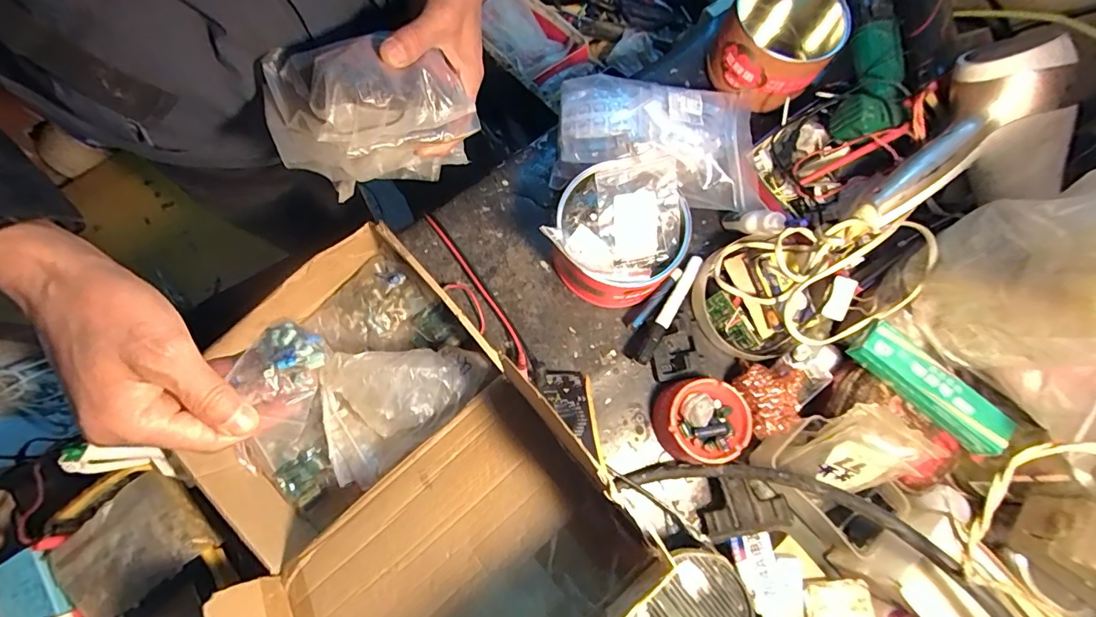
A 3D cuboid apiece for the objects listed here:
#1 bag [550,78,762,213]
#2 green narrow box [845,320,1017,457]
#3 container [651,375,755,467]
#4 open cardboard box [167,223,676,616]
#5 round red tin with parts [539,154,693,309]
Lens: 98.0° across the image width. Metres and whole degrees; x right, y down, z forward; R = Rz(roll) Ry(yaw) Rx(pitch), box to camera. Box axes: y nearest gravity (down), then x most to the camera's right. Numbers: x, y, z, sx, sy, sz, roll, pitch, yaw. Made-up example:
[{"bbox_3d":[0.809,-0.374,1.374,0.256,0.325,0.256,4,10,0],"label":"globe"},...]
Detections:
[{"bbox_3d":[0.119,-0.185,0.529,0.219,0.046,0.147,4,75,-1],"label":"bag"},{"bbox_3d":[0.349,0.069,0.436,0.142,0.030,0.040,41,78,9],"label":"green narrow box"},{"bbox_3d":[0.152,0.109,0.471,0.081,0.042,0.080,0,75,-2],"label":"container"},{"bbox_3d":[-0.137,0.116,0.363,0.250,0.197,0.361,-39,79,-11],"label":"open cardboard box"},{"bbox_3d":[0.074,-0.076,0.473,0.122,0.113,0.127,0,75,-2],"label":"round red tin with parts"}]

